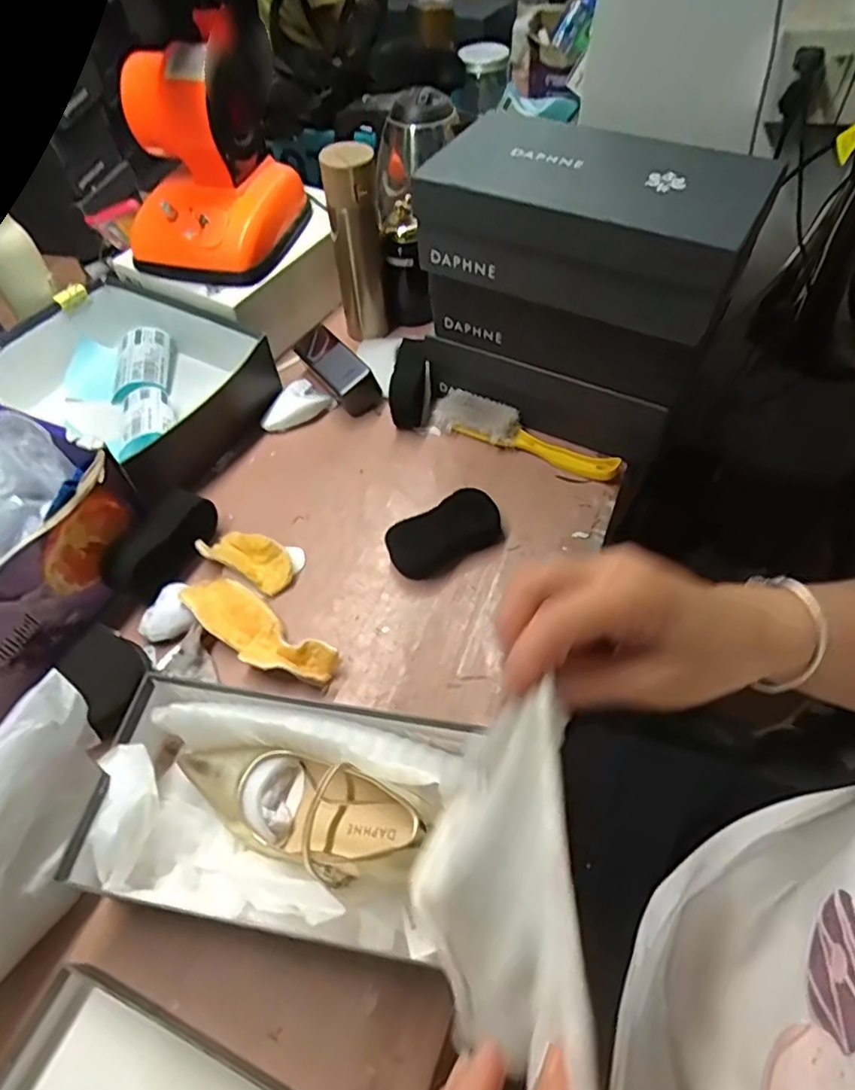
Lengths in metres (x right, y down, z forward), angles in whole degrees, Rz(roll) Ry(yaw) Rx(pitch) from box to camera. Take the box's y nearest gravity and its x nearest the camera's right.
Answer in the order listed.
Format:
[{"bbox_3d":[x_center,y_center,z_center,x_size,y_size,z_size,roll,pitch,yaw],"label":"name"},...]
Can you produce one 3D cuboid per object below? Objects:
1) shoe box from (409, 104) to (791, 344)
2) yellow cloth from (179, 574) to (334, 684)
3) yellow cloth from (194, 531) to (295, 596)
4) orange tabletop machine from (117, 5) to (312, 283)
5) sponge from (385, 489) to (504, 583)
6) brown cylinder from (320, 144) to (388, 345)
[{"bbox_3d":[0.155,-0.326,0.575,0.307,0.108,0.183,27,61,20],"label":"shoe box"},{"bbox_3d":[-0.167,0.086,0.587,0.173,0.031,0.055,30,62,21],"label":"yellow cloth"},{"bbox_3d":[-0.191,0.011,0.640,0.103,0.024,0.049,23,59,18],"label":"yellow cloth"},{"bbox_3d":[-0.275,-0.482,0.745,0.171,0.201,0.212,18,58,14],"label":"orange tabletop machine"},{"bbox_3d":[0.020,-0.011,0.647,0.123,0.042,0.059,-27,58,-15],"label":"sponge"},{"bbox_3d":[-0.091,-0.383,0.781,0.064,0.246,0.054,-11,56,-5],"label":"brown cylinder"}]

